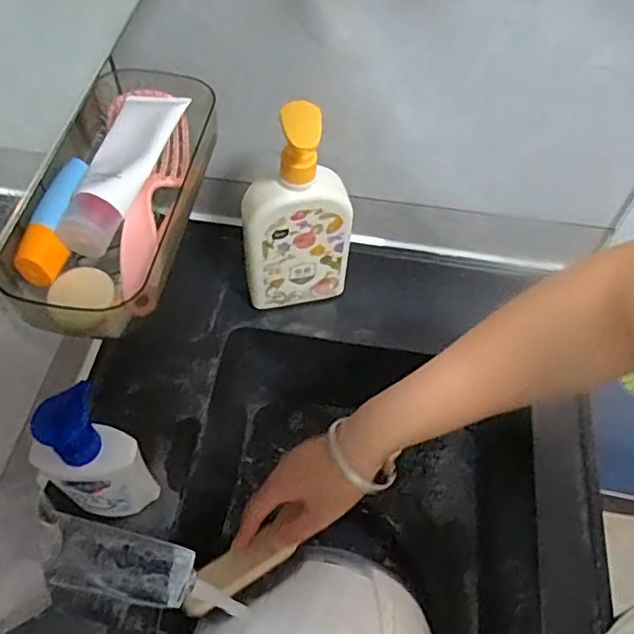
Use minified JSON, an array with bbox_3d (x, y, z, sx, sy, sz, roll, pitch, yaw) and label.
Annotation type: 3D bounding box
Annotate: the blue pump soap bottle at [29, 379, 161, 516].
[{"bbox_3d":[-0.164,0.110,0.450,0.050,0.154,0.058,38,63,21],"label":"blue pump soap bottle"}]

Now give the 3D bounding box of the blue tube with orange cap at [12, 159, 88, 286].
[{"bbox_3d":[-0.192,-0.071,0.443,0.031,0.028,0.098,7,56,2],"label":"blue tube with orange cap"}]

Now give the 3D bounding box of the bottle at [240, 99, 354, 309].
[{"bbox_3d":[-0.018,-0.079,0.571,0.100,0.169,0.040,-9,57,-9],"label":"bottle"}]

